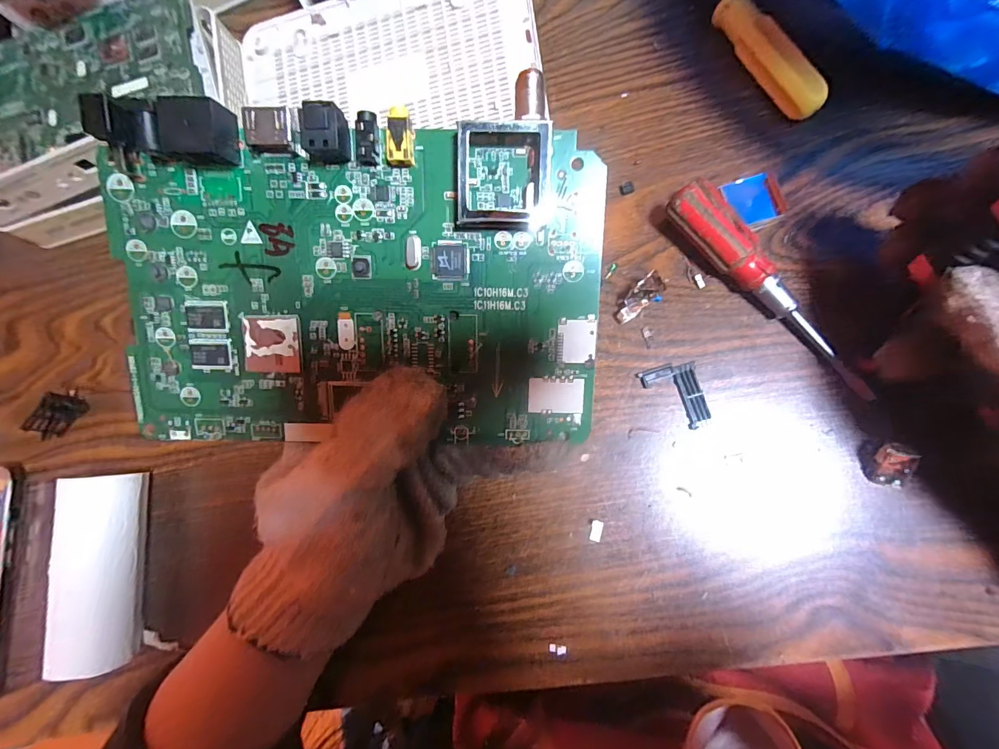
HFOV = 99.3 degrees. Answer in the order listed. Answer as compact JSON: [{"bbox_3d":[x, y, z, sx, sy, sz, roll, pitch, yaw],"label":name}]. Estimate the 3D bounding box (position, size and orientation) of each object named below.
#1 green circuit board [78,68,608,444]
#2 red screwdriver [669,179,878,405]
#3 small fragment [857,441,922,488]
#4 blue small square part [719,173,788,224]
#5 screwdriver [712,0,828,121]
[{"bbox_3d":[-0.045,-0.028,0.139,0.156,0.011,0.105,1,101,-1],"label":"green circuit board"},{"bbox_3d":[0.140,-0.043,0.223,0.023,0.020,0.139,-38,78,2],"label":"red screwdriver"},{"bbox_3d":[0.188,0.044,0.206,0.016,0.020,0.020,0,82,8],"label":"small fragment"},{"bbox_3d":[0.142,-0.098,0.237,0.030,0.004,0.025,-16,80,6],"label":"blue small square part"},{"bbox_3d":[0.134,-0.206,0.242,0.017,0.025,0.145,-29,79,3],"label":"screwdriver"}]

